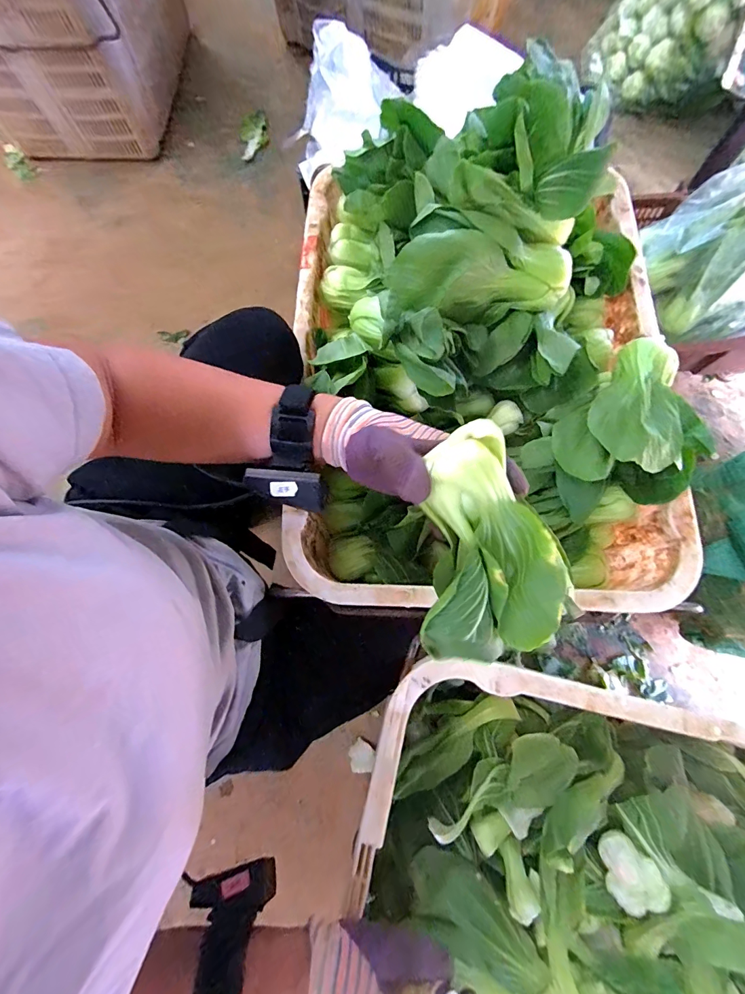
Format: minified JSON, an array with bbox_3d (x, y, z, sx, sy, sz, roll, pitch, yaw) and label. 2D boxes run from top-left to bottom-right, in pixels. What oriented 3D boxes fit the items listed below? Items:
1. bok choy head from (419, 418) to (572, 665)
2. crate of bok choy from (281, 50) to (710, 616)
[{"bbox_3d":[0.079,0.028,0.285,0.092,0.068,0.159,-10,98,18],"label":"bok choy head"},{"bbox_3d":[0.136,-0.174,0.495,0.464,0.289,0.608,1,75,1],"label":"crate of bok choy"}]

